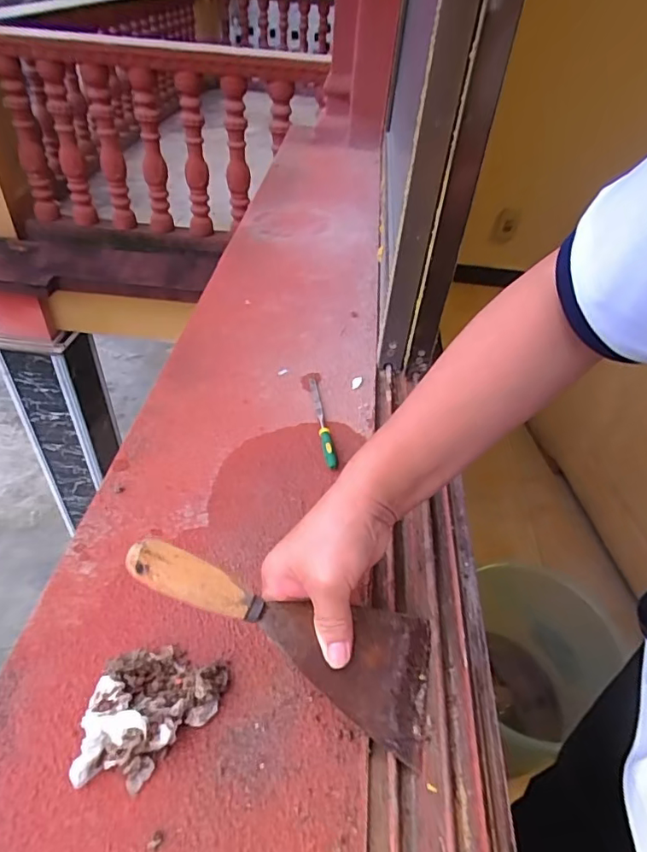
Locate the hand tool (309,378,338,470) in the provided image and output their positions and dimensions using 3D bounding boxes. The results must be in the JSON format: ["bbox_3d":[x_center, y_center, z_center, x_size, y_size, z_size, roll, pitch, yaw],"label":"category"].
[{"bbox_3d":[-0.003,-0.010,0.567,0.012,0.015,0.149,-6,43,-8],"label":"hand tool"}]

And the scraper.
[{"bbox_3d":[-0.024,0.128,0.332,0.208,0.013,0.083,29,42,-11],"label":"scraper"}]

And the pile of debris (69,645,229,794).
[{"bbox_3d":[-0.117,0.177,0.336,0.069,0.035,0.101,35,51,30],"label":"pile of debris"}]

